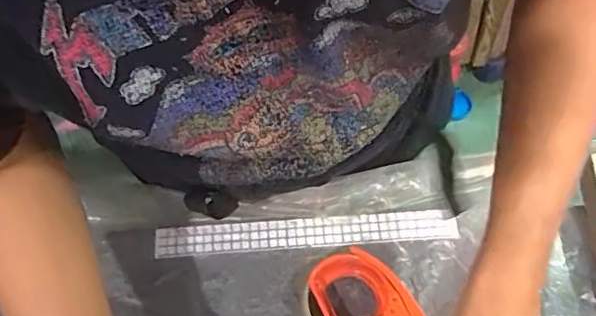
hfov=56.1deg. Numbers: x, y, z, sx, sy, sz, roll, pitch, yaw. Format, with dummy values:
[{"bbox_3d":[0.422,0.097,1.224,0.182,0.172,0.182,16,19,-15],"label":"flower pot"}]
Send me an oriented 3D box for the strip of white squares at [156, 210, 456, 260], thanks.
[{"bbox_3d":[0.006,0.080,0.600,0.316,0.006,0.032,-4,68,0],"label":"strip of white squares"}]

